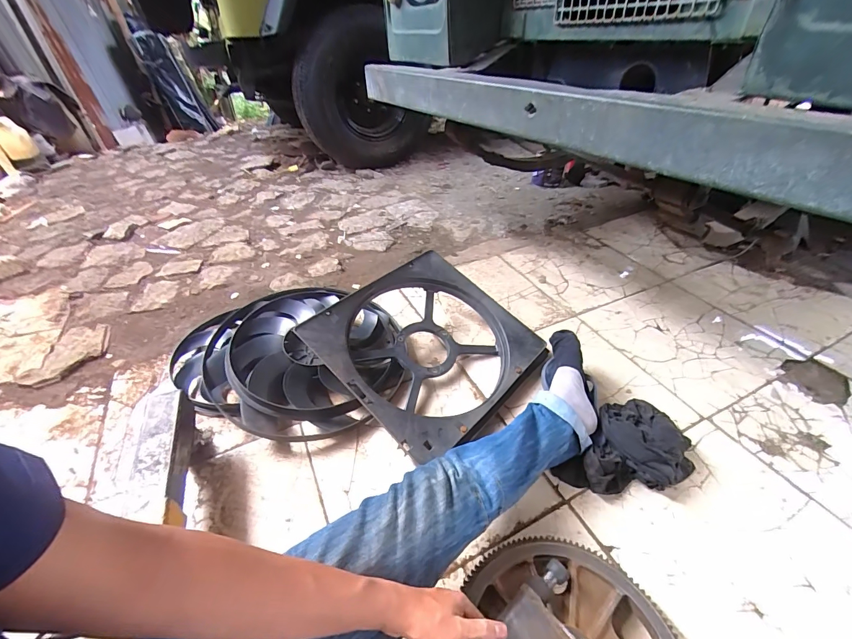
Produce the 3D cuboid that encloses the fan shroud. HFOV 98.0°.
[{"bbox_3d":[0.010,0.067,0.912,0.447,0.080,0.462,43,54,16],"label":"fan shroud"}]

